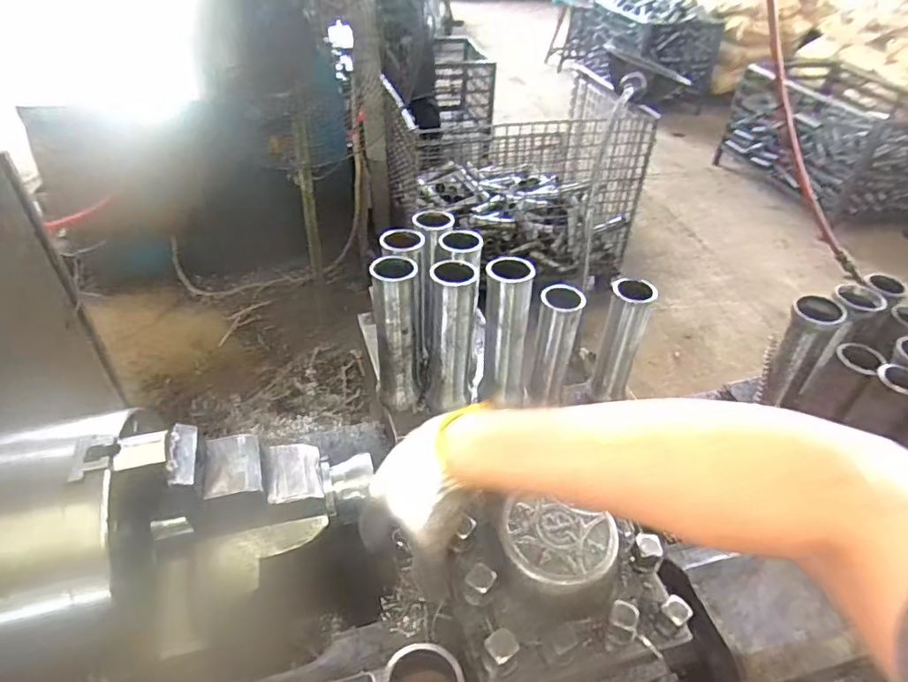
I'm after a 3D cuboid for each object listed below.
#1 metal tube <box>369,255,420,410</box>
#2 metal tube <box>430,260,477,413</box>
[{"bbox_3d":[-0.066,-0.006,0.642,0.048,0.181,0.052,-1,40,-4],"label":"metal tube"},{"bbox_3d":[-0.002,-0.002,0.640,0.050,0.183,0.049,-4,41,-9],"label":"metal tube"}]

